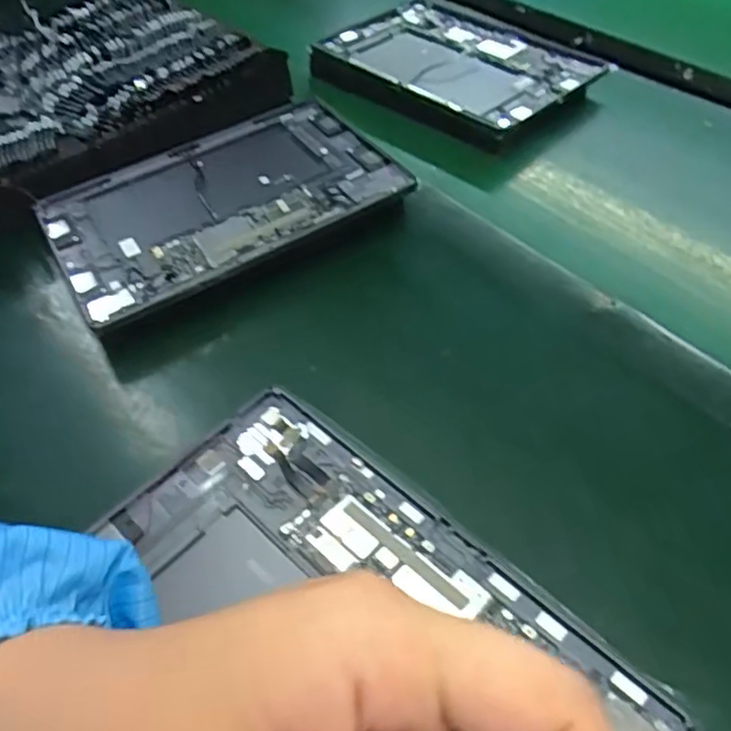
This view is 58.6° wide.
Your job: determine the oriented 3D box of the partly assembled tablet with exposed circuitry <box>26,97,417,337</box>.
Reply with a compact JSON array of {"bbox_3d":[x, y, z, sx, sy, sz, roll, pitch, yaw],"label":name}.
[{"bbox_3d":[-0.111,-0.130,0.501,0.252,0.018,0.166,-26,52,-19],"label":"partly assembled tablet with exposed circuitry"}]

